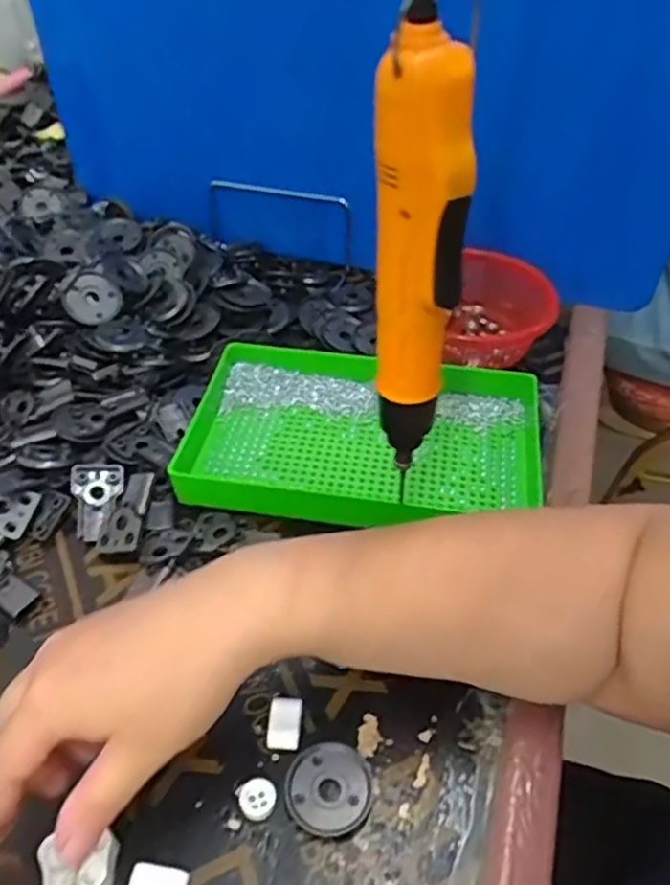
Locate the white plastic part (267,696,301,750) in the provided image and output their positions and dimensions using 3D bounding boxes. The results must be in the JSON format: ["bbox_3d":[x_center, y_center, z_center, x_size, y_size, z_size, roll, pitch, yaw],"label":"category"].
[{"bbox_3d":[-0.027,0.150,0.367,0.017,0.011,0.029,3,44,3],"label":"white plastic part"}]

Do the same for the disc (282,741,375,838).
[{"bbox_3d":[-0.003,0.176,0.346,0.043,0.006,0.043,0,44,0],"label":"disc"}]

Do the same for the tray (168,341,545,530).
[{"bbox_3d":[0.019,-0.008,0.500,0.252,0.031,0.156,8,45,8],"label":"tray"}]

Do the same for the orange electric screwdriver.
[{"bbox_3d":[0.036,-0.072,0.309,0.028,0.194,0.038,-12,46,-12],"label":"orange electric screwdriver"}]

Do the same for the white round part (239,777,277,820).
[{"bbox_3d":[-0.039,0.179,0.343,0.018,0.004,0.020,-10,45,-10],"label":"white round part"}]

